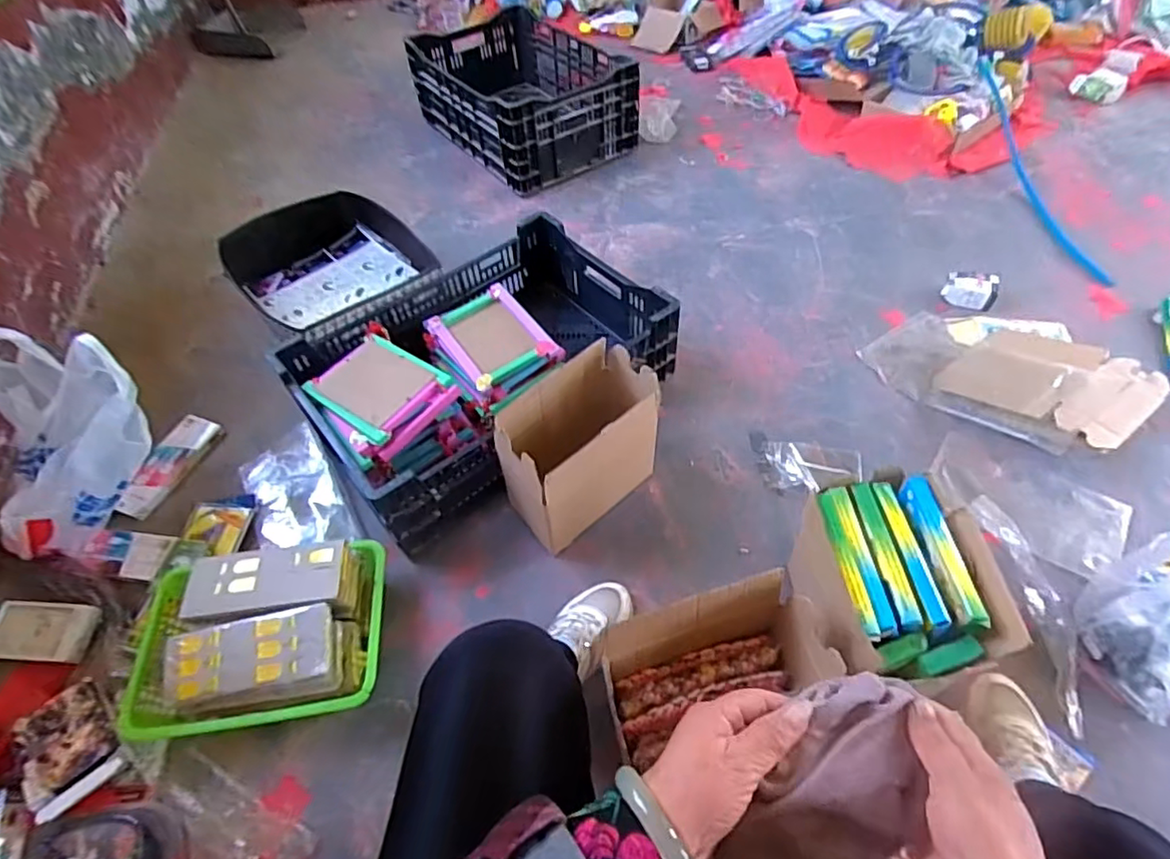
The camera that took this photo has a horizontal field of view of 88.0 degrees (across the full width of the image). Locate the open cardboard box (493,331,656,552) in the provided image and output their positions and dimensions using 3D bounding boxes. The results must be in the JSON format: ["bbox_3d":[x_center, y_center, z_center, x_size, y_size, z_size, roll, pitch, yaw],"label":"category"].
[{"bbox_3d":[-0.005,0.029,0.947,0.255,0.213,0.153,-38,60,-24],"label":"open cardboard box"}]

